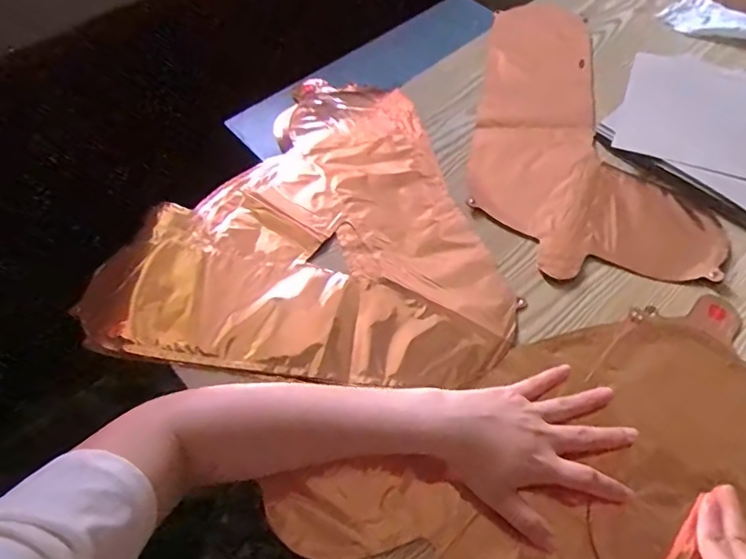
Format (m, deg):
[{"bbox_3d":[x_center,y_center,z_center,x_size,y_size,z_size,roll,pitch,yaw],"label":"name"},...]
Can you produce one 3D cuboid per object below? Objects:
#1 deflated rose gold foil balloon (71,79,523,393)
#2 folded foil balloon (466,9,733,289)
[{"bbox_3d":[-0.062,-0.076,0.585,0.387,0.031,0.381,4,57,4],"label":"deflated rose gold foil balloon"},{"bbox_3d":[0.195,-0.166,0.619,0.207,0.013,0.411,-10,57,-6],"label":"folded foil balloon"}]

